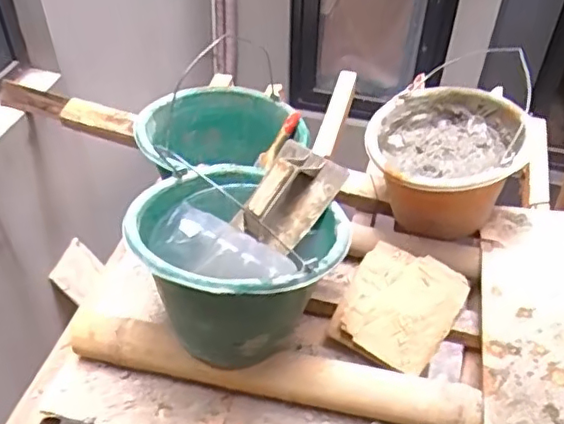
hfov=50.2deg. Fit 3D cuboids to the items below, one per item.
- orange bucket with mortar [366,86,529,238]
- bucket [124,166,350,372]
[{"bbox_3d":[0.256,-0.064,0.994,0.241,0.195,0.221,1,44,0],"label":"orange bucket with mortar"},{"bbox_3d":[-0.060,0.068,0.799,0.263,0.189,0.244,25,48,22],"label":"bucket"}]

